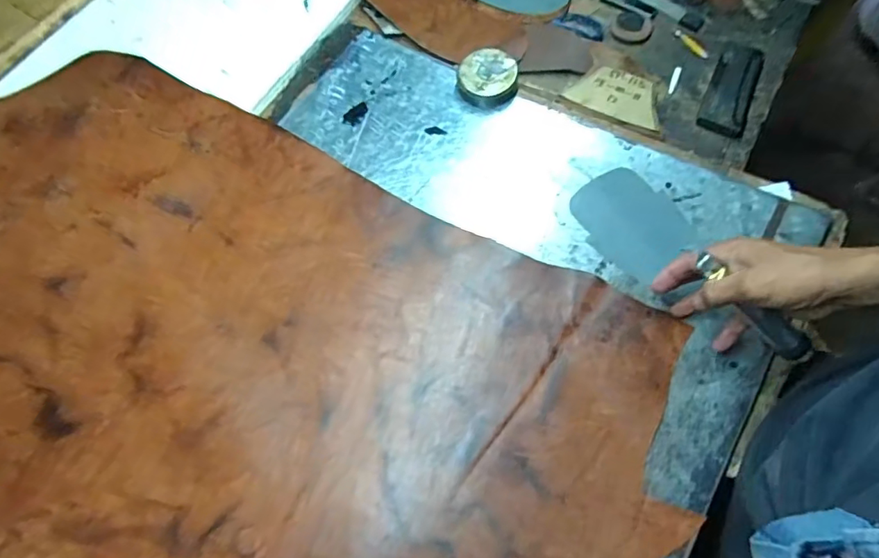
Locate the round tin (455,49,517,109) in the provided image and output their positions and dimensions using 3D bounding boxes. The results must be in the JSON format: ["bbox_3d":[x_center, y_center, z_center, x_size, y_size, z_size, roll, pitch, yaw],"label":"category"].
[{"bbox_3d":[0.061,-0.258,0.675,0.075,0.033,0.069,-1,67,3],"label":"round tin"}]

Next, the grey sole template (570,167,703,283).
[{"bbox_3d":[0.215,-0.065,0.593,0.100,0.007,0.128,-35,70,-9],"label":"grey sole template"}]

